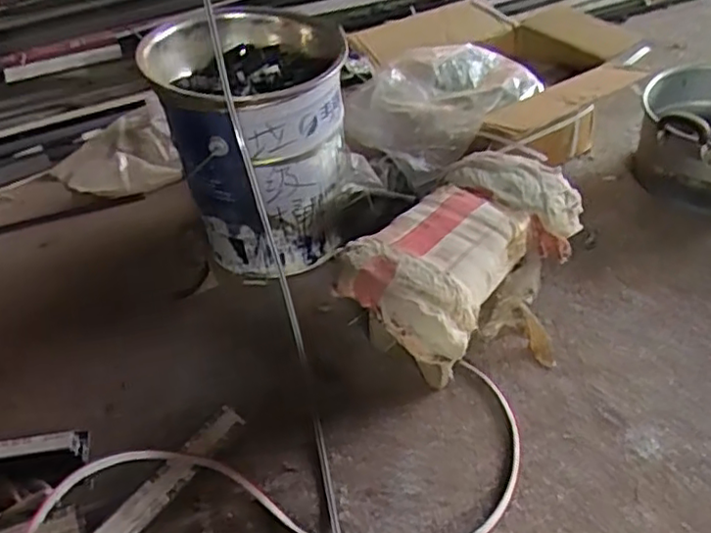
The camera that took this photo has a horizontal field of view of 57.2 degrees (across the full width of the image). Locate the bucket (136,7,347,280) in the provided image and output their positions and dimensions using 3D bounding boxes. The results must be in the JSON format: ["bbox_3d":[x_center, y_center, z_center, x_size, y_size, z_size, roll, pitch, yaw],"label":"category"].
[{"bbox_3d":[-0.162,-0.216,1.127,0.283,0.340,0.318,-18,44,-15],"label":"bucket"}]

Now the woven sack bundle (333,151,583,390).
[{"bbox_3d":[0.154,0.020,0.945,0.206,0.213,0.349,31,53,32],"label":"woven sack bundle"}]

